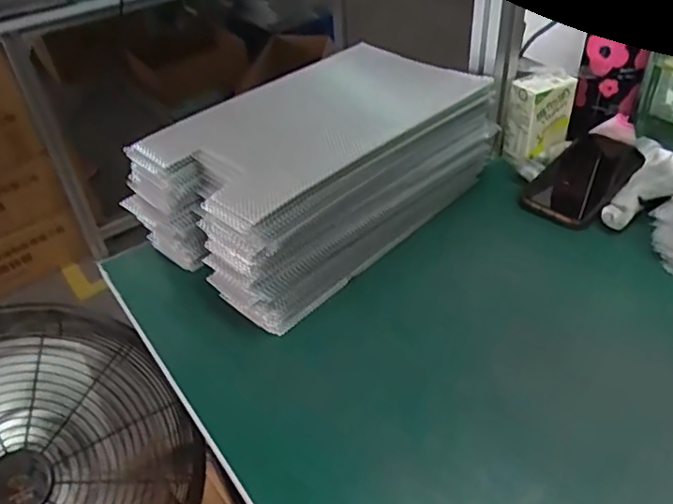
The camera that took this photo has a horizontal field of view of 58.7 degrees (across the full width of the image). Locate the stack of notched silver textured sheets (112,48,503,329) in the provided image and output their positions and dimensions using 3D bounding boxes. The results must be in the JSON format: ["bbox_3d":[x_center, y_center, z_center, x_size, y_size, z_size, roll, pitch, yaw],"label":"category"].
[{"bbox_3d":[-0.013,-0.096,0.675,0.379,0.124,0.224,-33,48,-29],"label":"stack of notched silver textured sheets"}]

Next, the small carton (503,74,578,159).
[{"bbox_3d":[0.244,-0.166,0.719,0.070,0.088,0.047,-19,43,-16],"label":"small carton"}]

